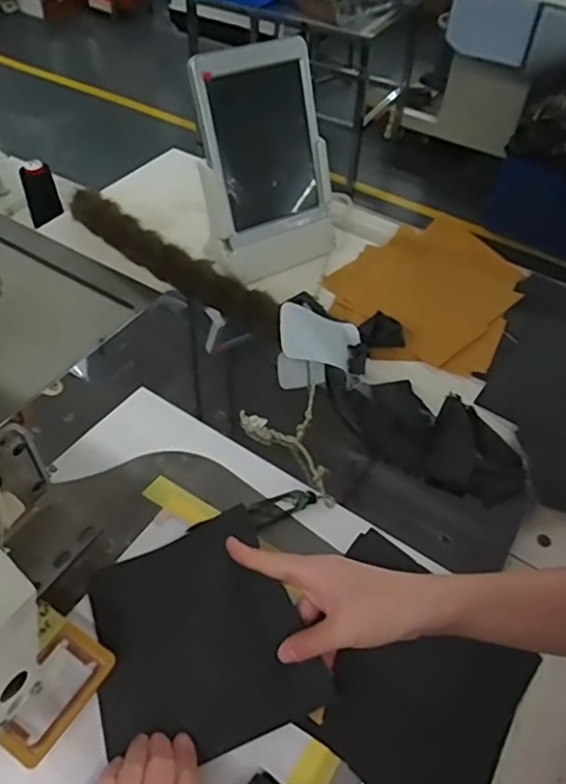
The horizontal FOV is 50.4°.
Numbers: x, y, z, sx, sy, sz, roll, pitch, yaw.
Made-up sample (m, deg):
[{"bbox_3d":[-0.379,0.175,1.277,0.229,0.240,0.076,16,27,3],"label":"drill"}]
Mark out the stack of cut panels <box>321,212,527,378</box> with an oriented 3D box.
[{"bbox_3d":[0.179,-0.121,0.744,0.209,0.033,0.226,35,65,18],"label":"stack of cut panels"}]

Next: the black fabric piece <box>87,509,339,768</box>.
[{"bbox_3d":[-0.063,0.175,0.440,0.144,0.035,0.153,-16,55,-16],"label":"black fabric piece"}]

